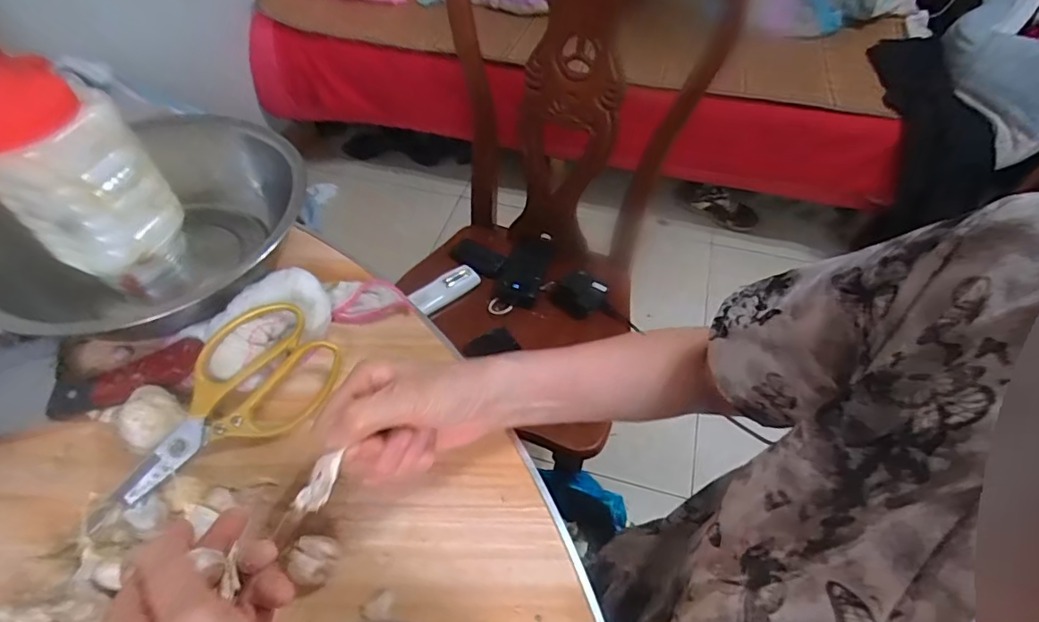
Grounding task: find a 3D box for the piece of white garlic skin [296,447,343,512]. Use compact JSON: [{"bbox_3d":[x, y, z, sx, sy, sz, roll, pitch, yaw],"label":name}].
[{"bbox_3d":[-0.116,0.100,0.311,0.022,0.008,0.032,3,64,32],"label":"piece of white garlic skin"}]

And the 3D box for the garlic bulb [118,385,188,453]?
[{"bbox_3d":[-0.276,0.079,0.396,0.038,0.036,0.039,0,52,-1],"label":"garlic bulb"}]

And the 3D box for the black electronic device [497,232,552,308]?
[{"bbox_3d":[0.012,-0.075,0.937,0.071,0.019,0.160,9,50,7],"label":"black electronic device"}]

